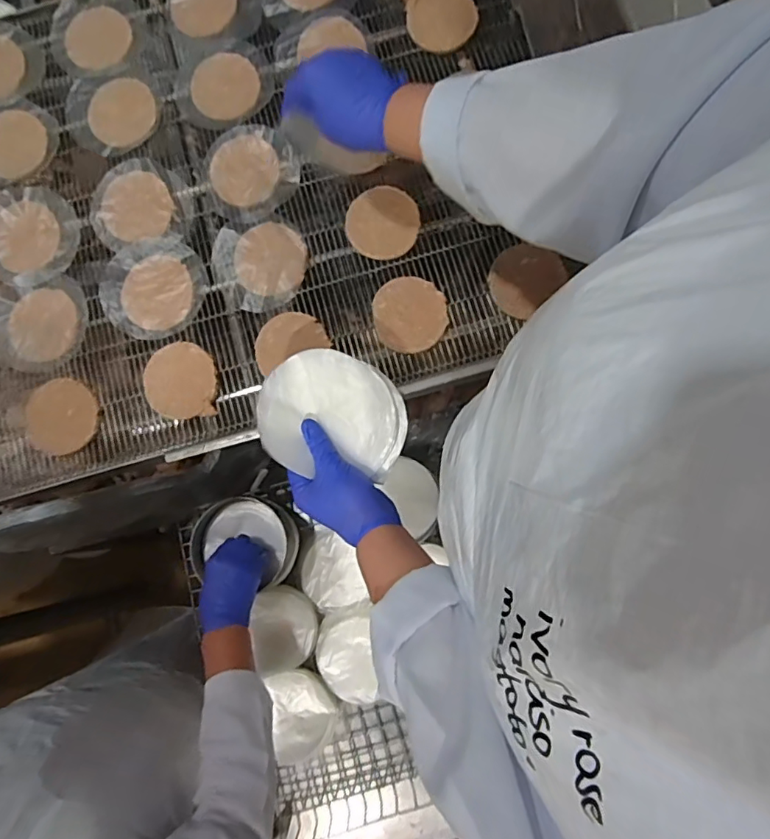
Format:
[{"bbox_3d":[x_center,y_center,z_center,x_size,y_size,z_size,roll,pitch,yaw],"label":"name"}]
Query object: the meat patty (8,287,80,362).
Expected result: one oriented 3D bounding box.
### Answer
[{"bbox_3d":[-0.399,-0.112,0.620,0.082,0.012,0.084,0,80,-1],"label":"meat patty"}]

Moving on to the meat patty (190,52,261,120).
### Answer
[{"bbox_3d":[-0.193,-0.410,0.647,0.082,0.005,0.084,0,80,-1],"label":"meat patty"}]

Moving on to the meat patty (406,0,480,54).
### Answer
[{"bbox_3d":[0.071,-0.487,0.641,0.080,0.018,0.077,0,80,-1],"label":"meat patty"}]

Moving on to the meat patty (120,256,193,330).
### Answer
[{"bbox_3d":[-0.265,-0.146,0.613,0.078,0.006,0.086,-3,80,-2],"label":"meat patty"}]

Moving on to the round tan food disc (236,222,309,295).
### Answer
[{"bbox_3d":[-0.131,-0.183,0.608,0.082,0.009,0.085,0,80,-1],"label":"round tan food disc"}]

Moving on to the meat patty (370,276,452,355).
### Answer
[{"bbox_3d":[0.027,-0.117,0.588,0.079,0.019,0.082,0,80,-1],"label":"meat patty"}]

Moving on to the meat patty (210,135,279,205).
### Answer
[{"bbox_3d":[-0.167,-0.296,0.630,0.080,0.012,0.084,0,80,-1],"label":"meat patty"}]

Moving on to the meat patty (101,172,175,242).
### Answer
[{"bbox_3d":[-0.296,-0.253,0.631,0.082,0.007,0.080,0,80,-1],"label":"meat patty"}]

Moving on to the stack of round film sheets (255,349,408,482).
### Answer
[{"bbox_3d":[-0.050,-0.008,0.504,0.138,0.031,0.110,4,80,0],"label":"stack of round film sheets"}]

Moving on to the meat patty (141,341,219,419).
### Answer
[{"bbox_3d":[-0.229,-0.044,0.594,0.081,0.010,0.082,2,80,-1],"label":"meat patty"}]

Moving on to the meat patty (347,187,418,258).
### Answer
[{"bbox_3d":[-0.003,-0.227,0.612,0.081,0.012,0.081,5,80,0],"label":"meat patty"}]

